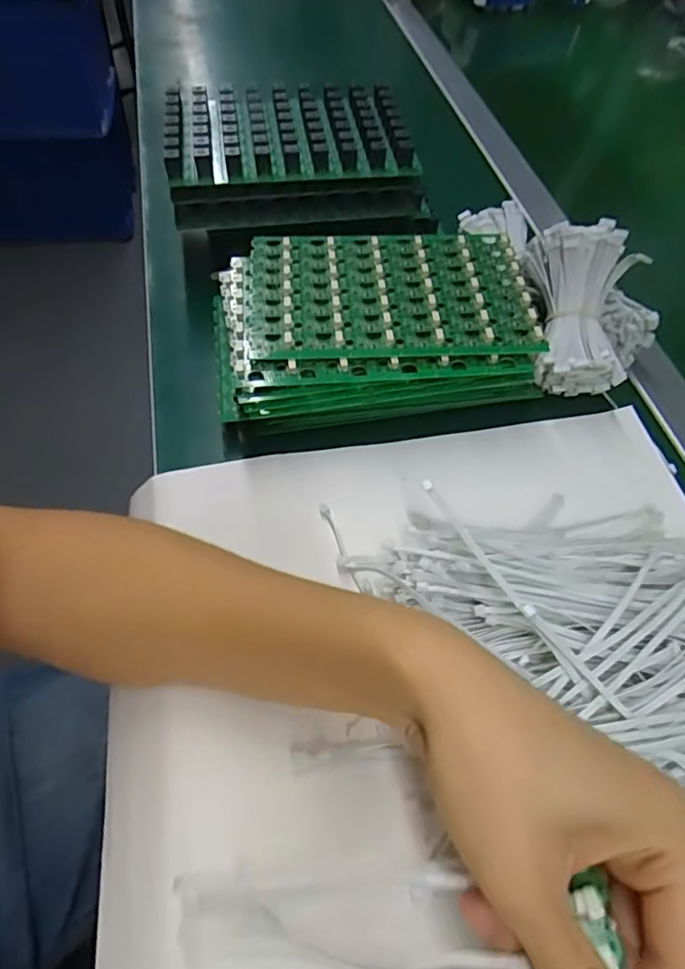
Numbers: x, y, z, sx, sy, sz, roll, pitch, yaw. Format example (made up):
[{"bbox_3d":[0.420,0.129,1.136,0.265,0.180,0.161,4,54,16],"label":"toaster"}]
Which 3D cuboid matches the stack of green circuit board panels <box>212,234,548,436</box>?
[{"bbox_3d":[0.017,-0.106,0.403,0.214,0.065,0.138,-7,57,-8],"label":"stack of green circuit board panels"}]

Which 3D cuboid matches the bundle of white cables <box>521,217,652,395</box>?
[{"bbox_3d":[0.159,-0.120,0.395,0.062,0.052,0.111,-2,91,-2],"label":"bundle of white cables"}]

